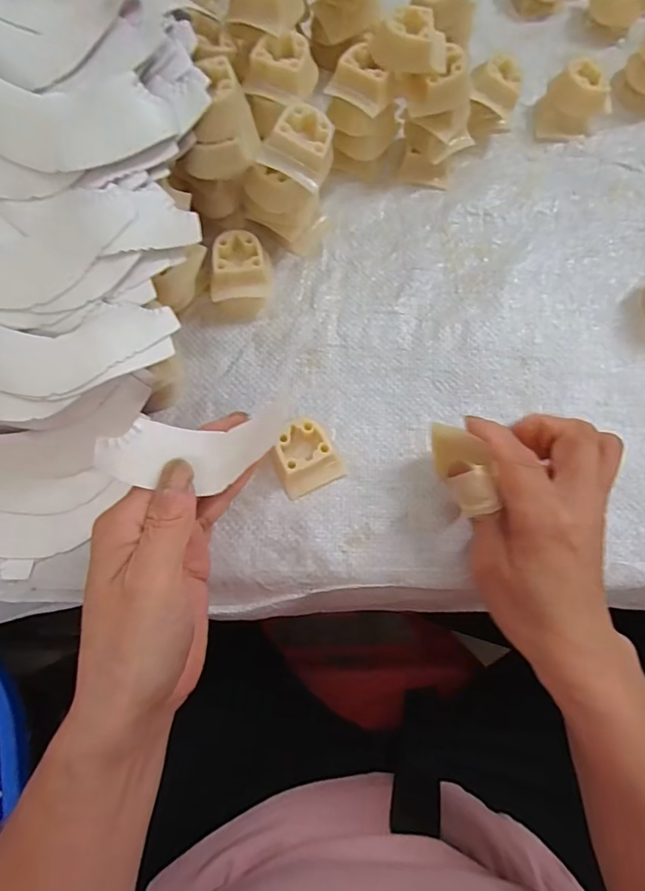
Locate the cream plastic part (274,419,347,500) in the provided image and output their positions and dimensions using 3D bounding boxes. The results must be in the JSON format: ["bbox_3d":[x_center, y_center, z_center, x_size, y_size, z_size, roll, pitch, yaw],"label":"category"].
[{"bbox_3d":[-0.010,0.007,0.285,0.036,0.016,0.038,-24,77,-8],"label":"cream plastic part"}]

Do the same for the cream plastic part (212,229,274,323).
[{"bbox_3d":[-0.051,-0.108,0.308,0.035,0.030,0.044,5,74,0],"label":"cream plastic part"}]

